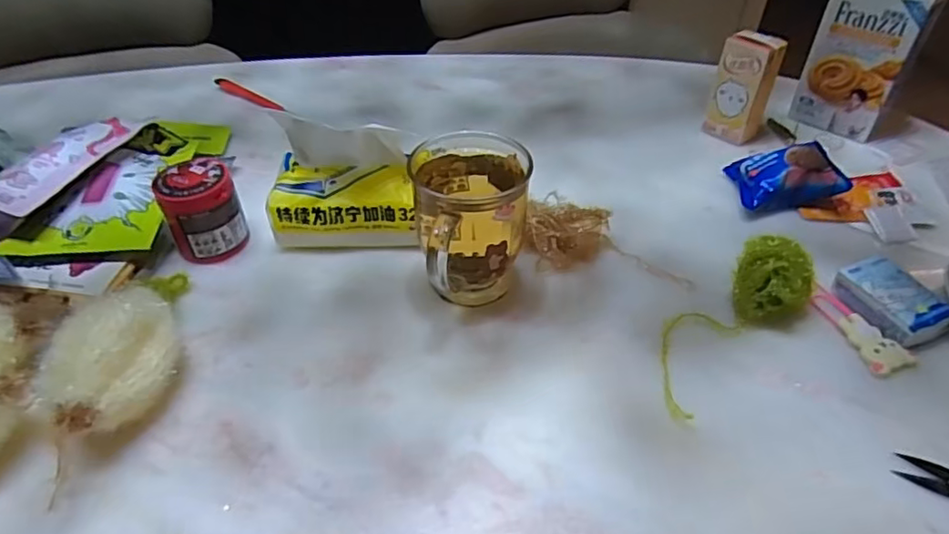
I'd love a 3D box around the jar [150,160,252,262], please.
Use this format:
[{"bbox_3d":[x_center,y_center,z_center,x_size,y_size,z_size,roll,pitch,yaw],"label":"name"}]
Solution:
[{"bbox_3d":[-0.245,-0.050,0.535,0.060,0.077,0.056,-1,43,1],"label":"jar"}]

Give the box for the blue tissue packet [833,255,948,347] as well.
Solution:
[{"bbox_3d":[0.339,0.028,0.481,0.051,0.026,0.078,-18,46,-17],"label":"blue tissue packet"}]

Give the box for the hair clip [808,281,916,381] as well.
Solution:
[{"bbox_3d":[0.310,0.047,0.476,0.037,0.007,0.091,-10,44,-10],"label":"hair clip"}]

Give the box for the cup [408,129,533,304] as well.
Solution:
[{"bbox_3d":[0.001,-0.027,0.480,0.091,0.112,0.117,-9,44,-9],"label":"cup"}]

